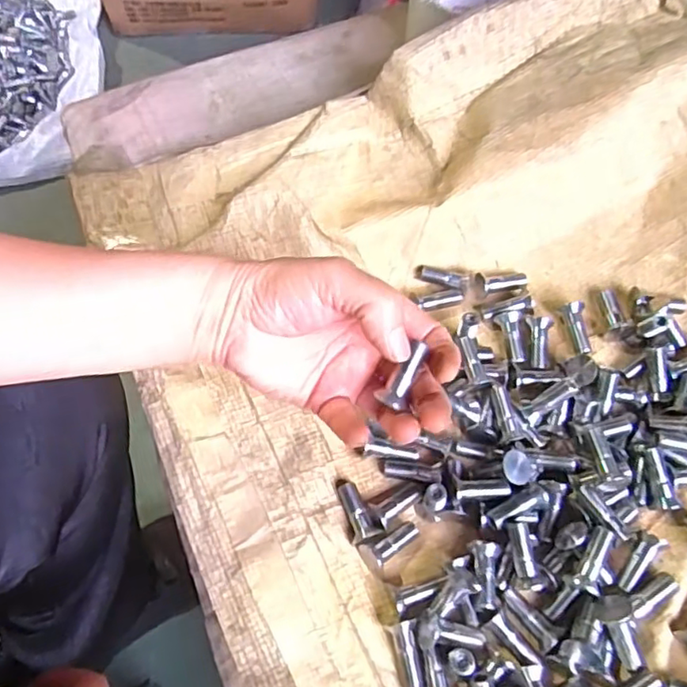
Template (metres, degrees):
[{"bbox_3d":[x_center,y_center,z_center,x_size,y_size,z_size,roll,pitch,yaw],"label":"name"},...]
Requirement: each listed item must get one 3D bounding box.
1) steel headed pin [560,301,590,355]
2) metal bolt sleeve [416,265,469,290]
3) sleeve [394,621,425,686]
[{"bbox_3d":[0.159,-0.011,0.409,0.013,0.011,0.035,-14,88,-5],"label":"steel headed pin"},{"bbox_3d":[0.070,-0.047,0.435,0.038,0.011,0.010,16,65,9],"label":"metal bolt sleeve"},{"bbox_3d":[0.034,0.166,0.320,0.010,0.008,0.034,-9,63,-3],"label":"sleeve"}]

